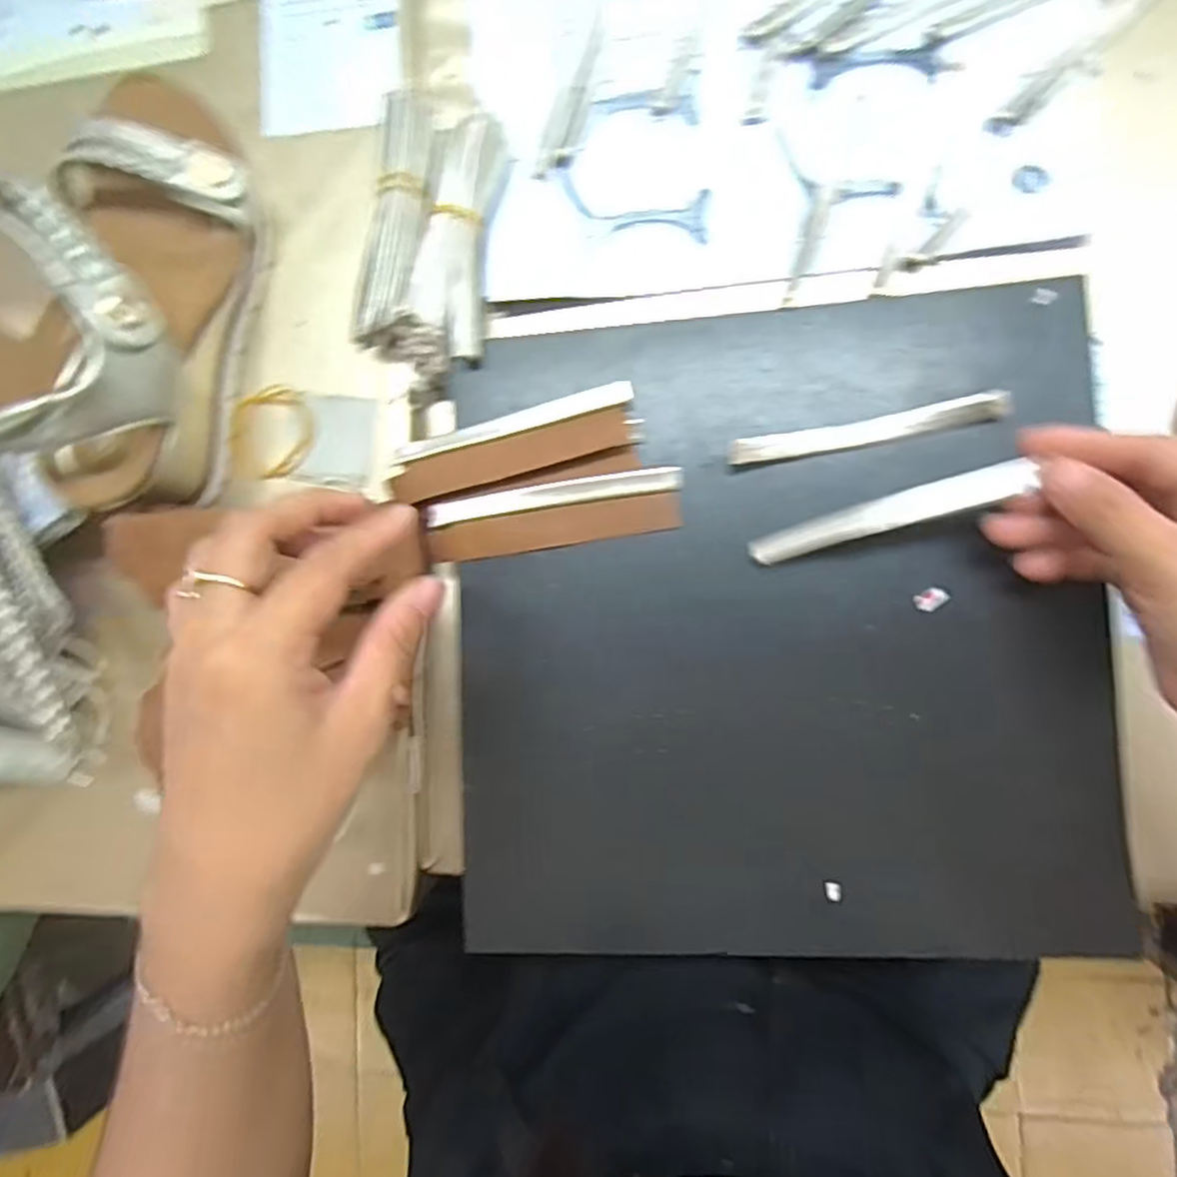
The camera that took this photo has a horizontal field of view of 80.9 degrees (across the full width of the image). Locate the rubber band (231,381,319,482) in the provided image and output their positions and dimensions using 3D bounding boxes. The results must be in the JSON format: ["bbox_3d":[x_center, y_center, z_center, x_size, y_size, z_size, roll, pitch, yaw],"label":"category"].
[{"bbox_3d":[-0.172,-0.085,0.375,0.047,0.006,0.050,6,89,7],"label":"rubber band"}]

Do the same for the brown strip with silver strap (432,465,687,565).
[{"bbox_3d":[-0.017,-0.035,0.335,0.123,0.005,0.031,-9,87,3],"label":"brown strip with silver strap"}]

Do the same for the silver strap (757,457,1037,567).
[{"bbox_3d":[0.128,-0.032,0.301,0.113,0.014,0.016,-17,86,19],"label":"silver strap"}]

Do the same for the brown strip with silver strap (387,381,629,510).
[{"bbox_3d":[-0.038,-0.070,0.336,0.121,0.009,0.030,-16,86,6],"label":"brown strip with silver strap"}]

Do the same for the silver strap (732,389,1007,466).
[{"bbox_3d":[0.128,-0.072,0.316,0.123,0.012,0.011,-10,87,6],"label":"silver strap"}]

